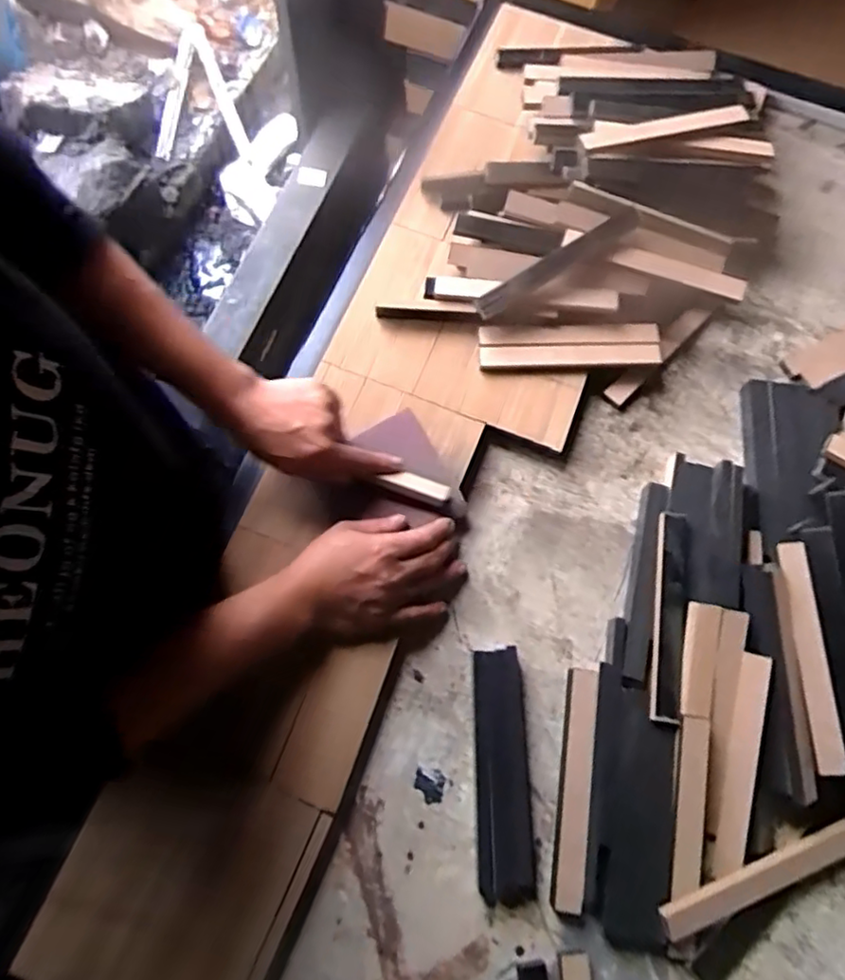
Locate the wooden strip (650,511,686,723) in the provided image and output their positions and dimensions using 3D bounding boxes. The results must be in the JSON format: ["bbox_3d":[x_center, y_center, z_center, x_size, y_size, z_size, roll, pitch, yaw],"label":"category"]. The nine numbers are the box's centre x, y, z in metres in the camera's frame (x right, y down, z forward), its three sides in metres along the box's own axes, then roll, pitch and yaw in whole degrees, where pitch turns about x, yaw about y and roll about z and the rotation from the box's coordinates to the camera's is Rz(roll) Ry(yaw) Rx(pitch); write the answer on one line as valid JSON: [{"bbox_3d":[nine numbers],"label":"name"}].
[{"bbox_3d":[0.208,0.102,0.524,0.020,0.007,0.174,9,72,4],"label":"wooden strip"}]

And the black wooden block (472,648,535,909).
[{"bbox_3d":[0.065,0.224,0.497,0.042,0.023,0.183,-1,72,0],"label":"black wooden block"}]

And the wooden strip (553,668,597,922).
[{"bbox_3d":[0.119,0.231,0.494,0.023,0.025,0.170,9,72,4],"label":"wooden strip"}]

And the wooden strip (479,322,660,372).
[{"bbox_3d":[0.142,-0.139,0.602,0.172,0.011,0.043,-2,72,0],"label":"wooden strip"}]

